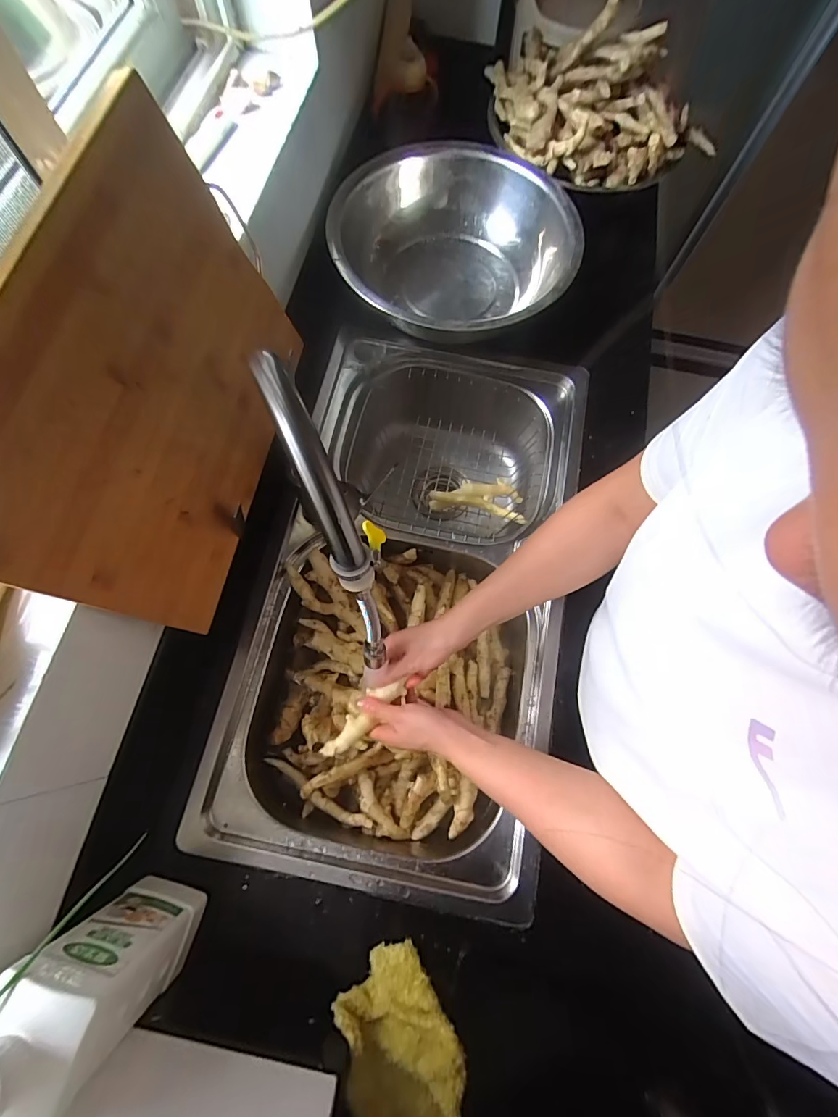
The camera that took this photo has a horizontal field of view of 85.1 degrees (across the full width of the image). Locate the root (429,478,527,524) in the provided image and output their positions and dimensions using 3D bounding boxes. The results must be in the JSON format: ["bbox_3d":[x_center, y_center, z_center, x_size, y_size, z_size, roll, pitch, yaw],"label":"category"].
[{"bbox_3d":[0.100,-0.109,0.761,0.156,0.033,0.072,8,72,1],"label":"root"}]

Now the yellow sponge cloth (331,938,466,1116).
[{"bbox_3d":[-0.016,0.495,0.450,0.113,0.051,0.175,-10,73,-5],"label":"yellow sponge cloth"}]

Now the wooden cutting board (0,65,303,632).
[{"bbox_3d":[-0.231,-0.153,0.418,0.016,0.267,0.389,5,73,18],"label":"wooden cutting board"}]

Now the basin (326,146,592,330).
[{"bbox_3d":[0.061,-0.491,0.741,0.374,0.122,0.372,1,73,-2],"label":"basin"}]

